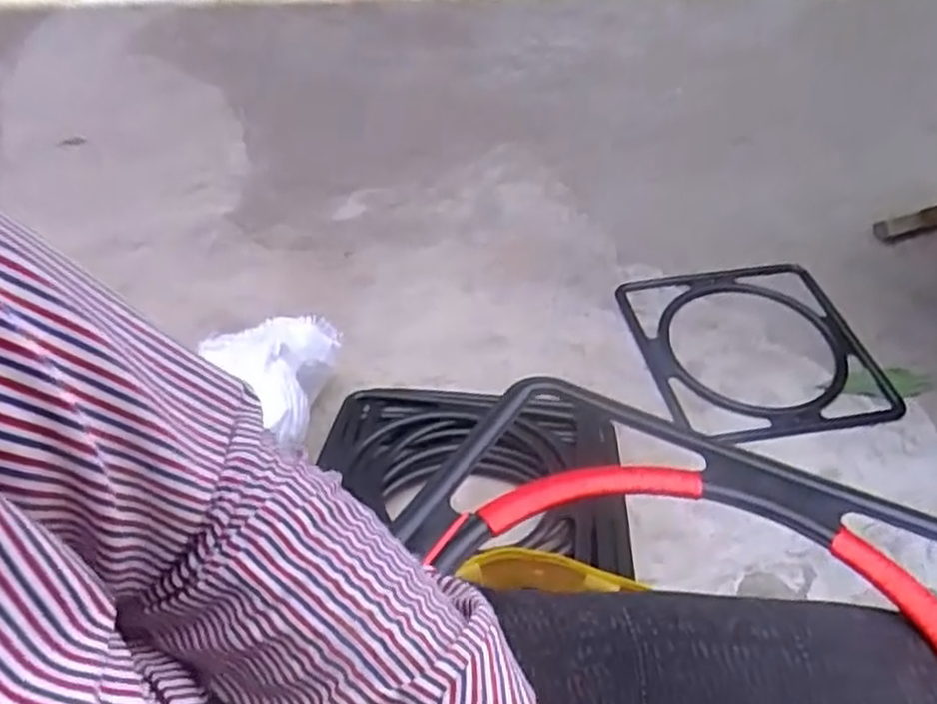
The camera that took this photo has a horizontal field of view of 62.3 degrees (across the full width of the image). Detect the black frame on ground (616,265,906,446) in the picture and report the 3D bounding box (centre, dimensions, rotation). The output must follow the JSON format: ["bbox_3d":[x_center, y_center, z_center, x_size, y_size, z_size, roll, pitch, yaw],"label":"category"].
[{"bbox_3d":[0.417,-0.010,1.138,0.315,0.027,0.327,-8,46,-8],"label":"black frame on ground"}]

